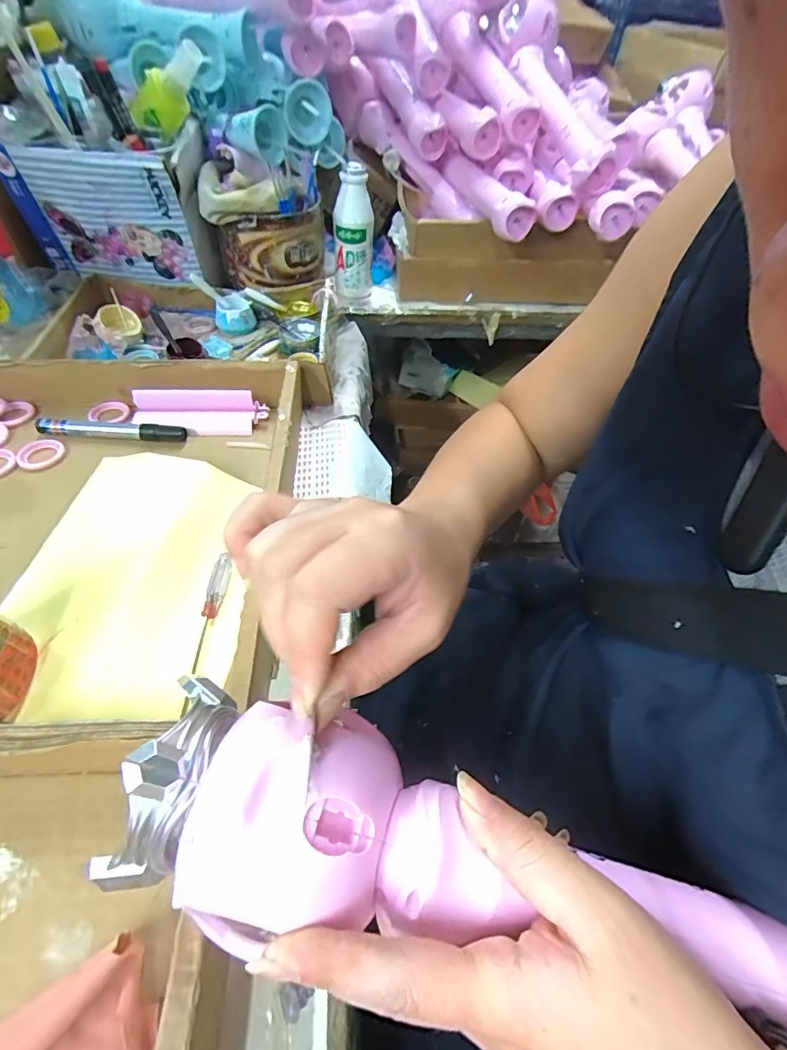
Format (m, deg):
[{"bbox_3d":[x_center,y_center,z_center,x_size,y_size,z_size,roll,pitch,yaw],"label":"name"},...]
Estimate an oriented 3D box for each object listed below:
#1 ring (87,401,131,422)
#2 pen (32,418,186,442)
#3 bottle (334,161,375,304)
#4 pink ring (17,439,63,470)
[{"bbox_3d":[-0.282,-0.111,0.464,0.040,0.007,0.030,-7,51,-11],"label":"ring"},{"bbox_3d":[-0.265,-0.089,0.442,0.134,0.014,0.017,4,50,-2],"label":"pen"},{"bbox_3d":[-0.051,-0.370,0.607,0.050,0.144,0.044,2,50,-3],"label":"bottle"},{"bbox_3d":[-0.318,-0.065,0.423,0.036,0.006,0.035,2,50,-3],"label":"pink ring"}]

